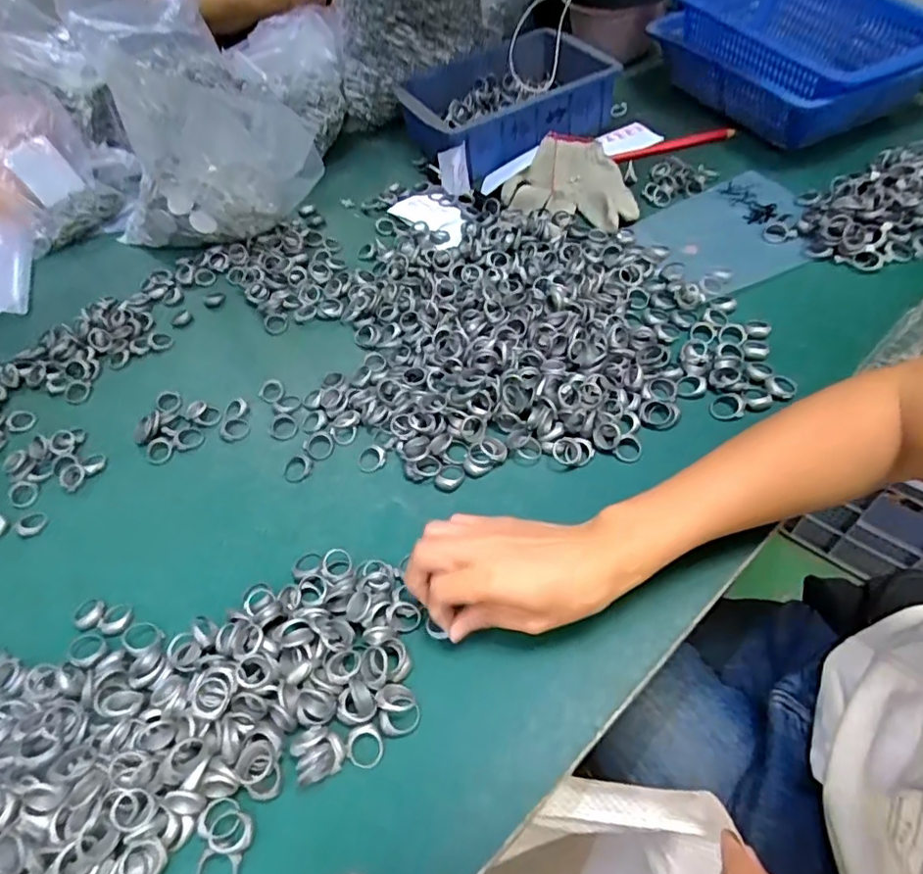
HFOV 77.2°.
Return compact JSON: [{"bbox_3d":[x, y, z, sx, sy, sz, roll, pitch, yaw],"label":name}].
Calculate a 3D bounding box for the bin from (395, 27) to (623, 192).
[{"bbox_3d":[0.063,-0.459,0.777,0.276,0.085,0.244,-29,55,-13],"label":"bin"}]

